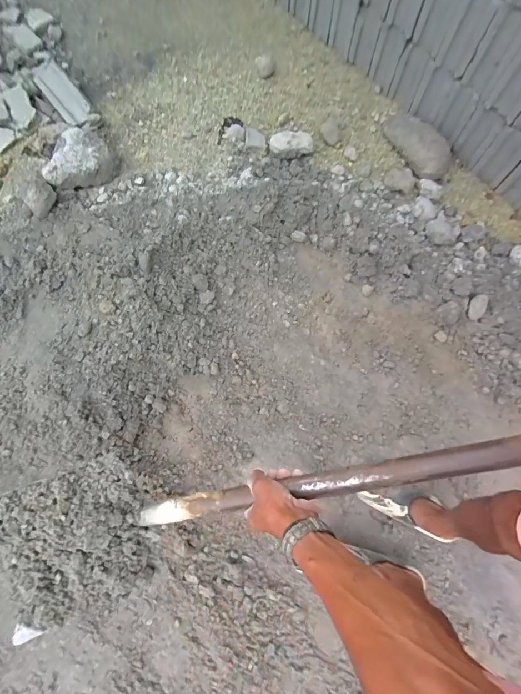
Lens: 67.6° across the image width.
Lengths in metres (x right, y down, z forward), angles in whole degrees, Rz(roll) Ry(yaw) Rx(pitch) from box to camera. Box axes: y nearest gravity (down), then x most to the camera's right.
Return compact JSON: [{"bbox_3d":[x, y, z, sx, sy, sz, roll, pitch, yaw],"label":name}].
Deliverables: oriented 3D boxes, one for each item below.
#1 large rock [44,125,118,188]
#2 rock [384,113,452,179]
[{"bbox_3d":[-0.564,-0.581,1.200,0.219,0.078,0.188,-30,78,-7],"label":"large rock"},{"bbox_3d":[0.487,-0.639,1.213,0.101,0.068,0.255,-30,78,-7],"label":"rock"}]

